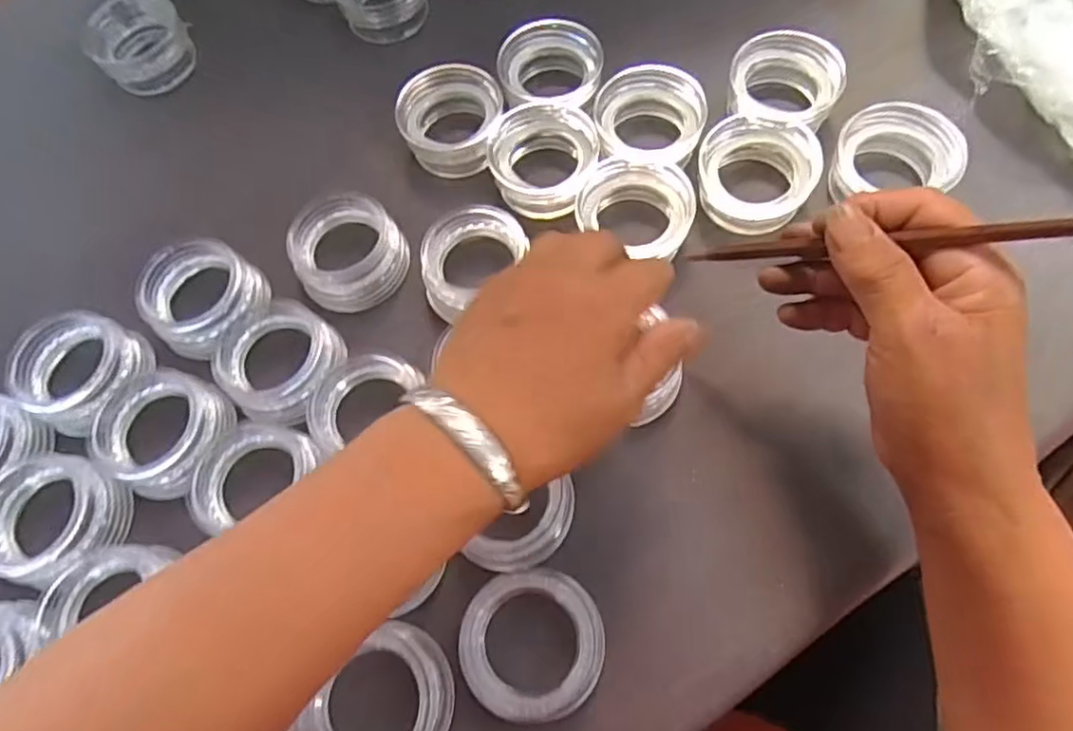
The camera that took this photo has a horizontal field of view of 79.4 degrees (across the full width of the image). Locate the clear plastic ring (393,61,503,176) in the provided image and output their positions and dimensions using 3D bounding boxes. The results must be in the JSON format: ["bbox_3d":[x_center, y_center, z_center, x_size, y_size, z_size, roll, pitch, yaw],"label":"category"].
[{"bbox_3d":[-0.055,-0.160,0.423,0.064,0.036,0.059,-2,67,4],"label":"clear plastic ring"}]

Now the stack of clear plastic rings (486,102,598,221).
[{"bbox_3d":[0.005,-0.129,0.398,0.064,0.021,0.078,-3,67,4],"label":"stack of clear plastic rings"}]

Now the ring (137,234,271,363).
[{"bbox_3d":[-0.198,-0.040,0.382,0.066,0.032,0.067,14,70,10],"label":"ring"}]

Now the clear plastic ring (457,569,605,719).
[{"bbox_3d":[-0.001,0.130,0.303,0.065,0.026,0.063,-2,67,4],"label":"clear plastic ring"}]

